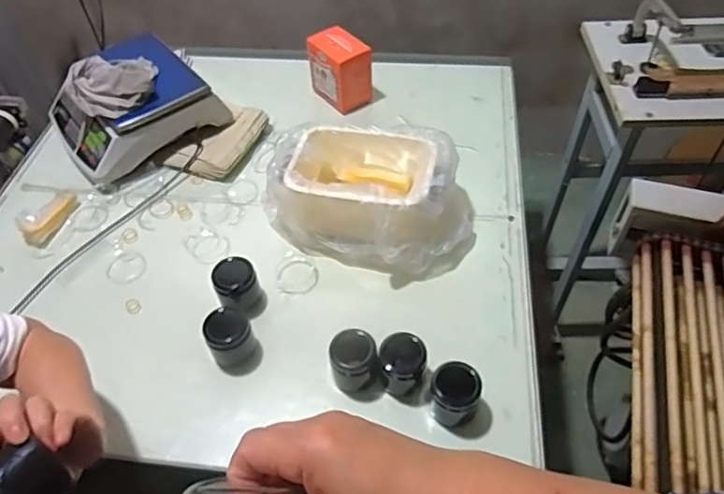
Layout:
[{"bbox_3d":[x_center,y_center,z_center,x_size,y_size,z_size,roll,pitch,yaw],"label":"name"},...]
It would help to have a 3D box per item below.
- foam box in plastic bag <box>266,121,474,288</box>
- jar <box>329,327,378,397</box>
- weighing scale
[{"bbox_3d":[0.018,-0.092,0.952,0.328,0.136,0.215,18,50,20],"label":"foam box in plastic bag"},{"bbox_3d":[-0.010,0.168,0.794,0.066,0.098,0.055,-9,46,-5],"label":"jar"},{"bbox_3d":[-0.463,-0.280,1.141,0.292,0.138,0.262,-32,52,-24],"label":"weighing scale"}]

